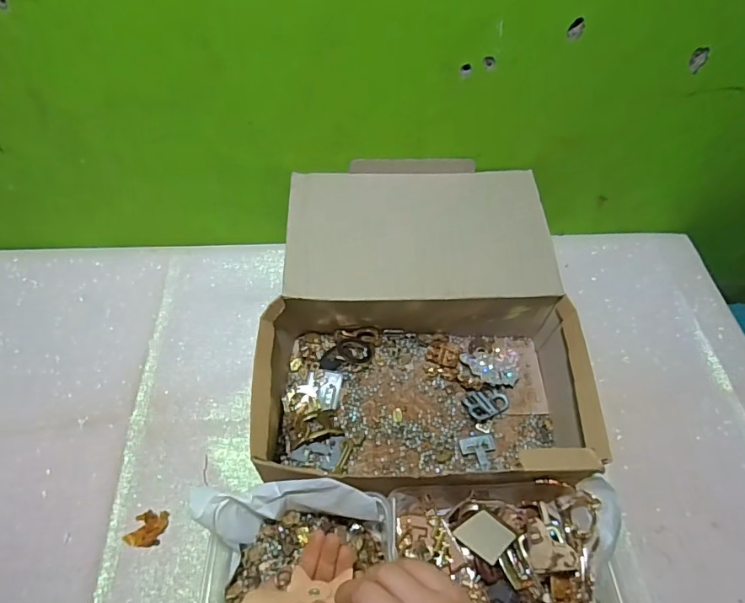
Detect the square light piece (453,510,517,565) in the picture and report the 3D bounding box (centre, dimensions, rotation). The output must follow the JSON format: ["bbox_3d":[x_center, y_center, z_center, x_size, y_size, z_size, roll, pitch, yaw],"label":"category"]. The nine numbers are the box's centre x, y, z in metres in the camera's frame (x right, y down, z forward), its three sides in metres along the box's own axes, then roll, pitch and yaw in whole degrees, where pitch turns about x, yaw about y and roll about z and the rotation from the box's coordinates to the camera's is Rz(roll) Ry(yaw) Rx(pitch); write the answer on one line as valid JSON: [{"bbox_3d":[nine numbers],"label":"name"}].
[{"bbox_3d":[0.104,0.214,0.436,0.046,0.005,0.036,38,102,-1],"label":"square light piece"}]

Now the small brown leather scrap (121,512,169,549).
[{"bbox_3d":[-0.231,0.233,0.492,0.037,0.005,0.034,4,55,1],"label":"small brown leather scrap"}]

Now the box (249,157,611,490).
[{"bbox_3d":[0.053,0.022,0.571,0.331,0.132,0.385,0,55,-1],"label":"box"}]

